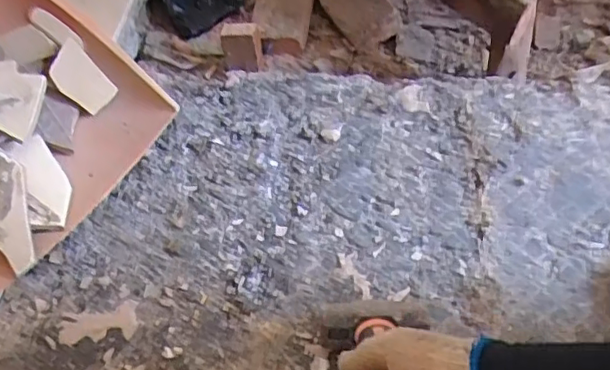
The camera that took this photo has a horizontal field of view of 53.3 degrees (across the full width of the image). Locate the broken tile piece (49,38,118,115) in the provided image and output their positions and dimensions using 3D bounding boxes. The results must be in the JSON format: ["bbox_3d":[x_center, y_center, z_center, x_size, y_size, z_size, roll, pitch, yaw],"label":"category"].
[{"bbox_3d":[-0.296,-0.139,0.799,0.060,0.005,0.100,-42,83,10],"label":"broken tile piece"}]

